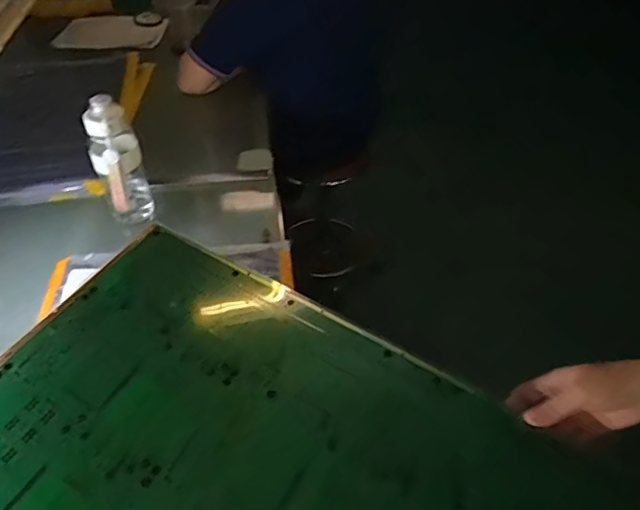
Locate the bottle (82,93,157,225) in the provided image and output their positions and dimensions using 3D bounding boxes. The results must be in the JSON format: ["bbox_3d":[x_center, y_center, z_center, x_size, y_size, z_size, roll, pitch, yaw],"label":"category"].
[{"bbox_3d":[-0.354,-0.149,0.999,0.084,0.266,0.077,-13,44,-15],"label":"bottle"}]

